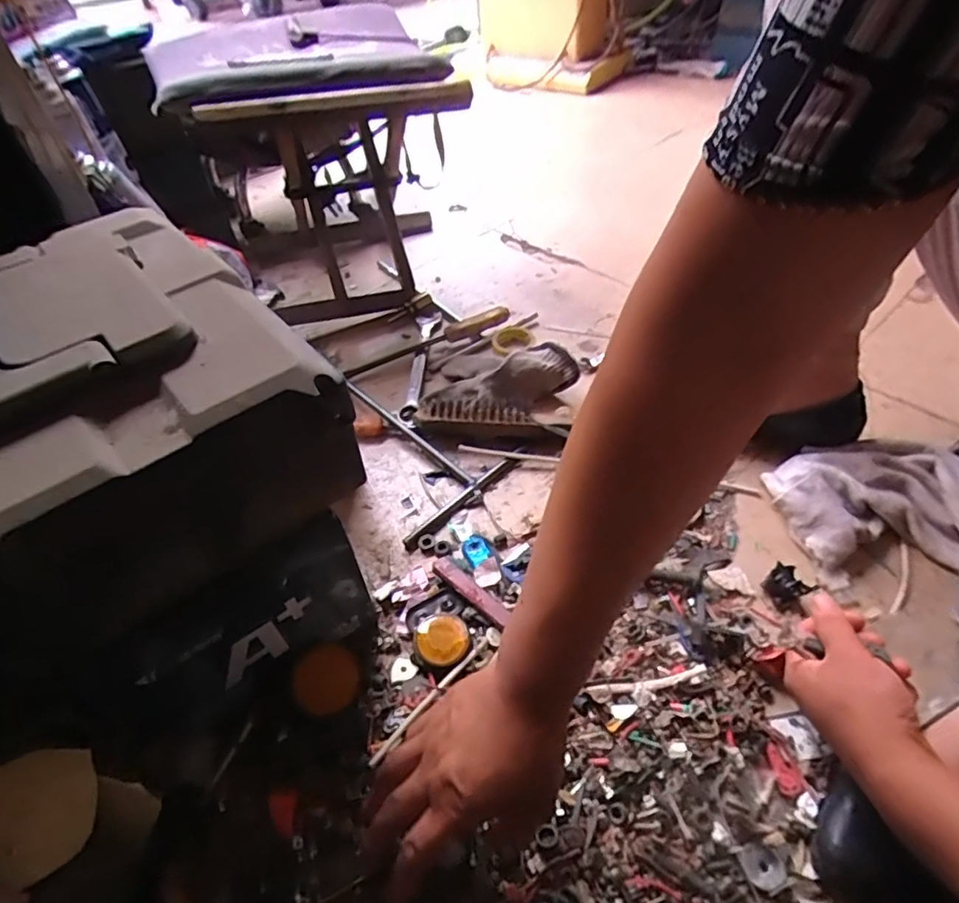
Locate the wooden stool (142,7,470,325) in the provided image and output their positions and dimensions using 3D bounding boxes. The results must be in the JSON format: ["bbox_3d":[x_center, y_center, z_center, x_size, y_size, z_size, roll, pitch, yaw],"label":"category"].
[{"bbox_3d":[-0.213,-0.405,0.830,0.326,0.331,0.295,-14,46,-9],"label":"wooden stool"}]

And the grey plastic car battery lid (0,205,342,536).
[{"bbox_3d":[-0.251,-0.080,0.355,0.201,0.031,0.280,-34,52,-26],"label":"grey plastic car battery lid"}]

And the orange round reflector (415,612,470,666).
[{"bbox_3d":[-0.031,0.153,0.477,0.043,0.015,0.049,-19,47,-14],"label":"orange round reflector"}]

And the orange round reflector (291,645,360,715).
[{"bbox_3d":[-0.122,0.181,0.457,0.049,0.004,0.049,7,69,-19],"label":"orange round reflector"}]

